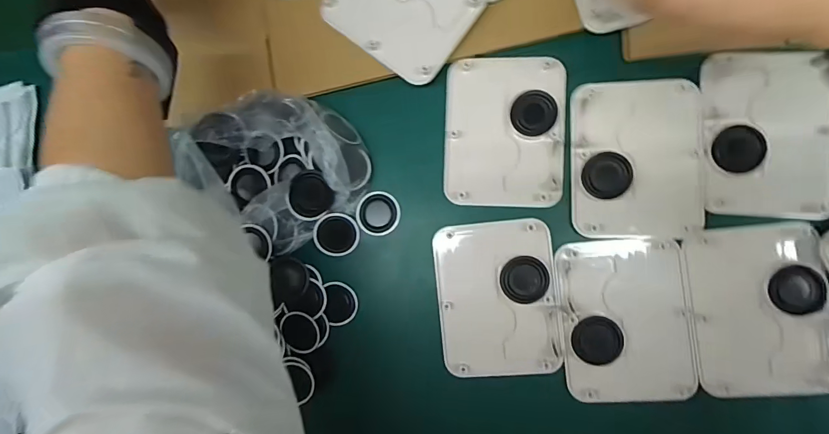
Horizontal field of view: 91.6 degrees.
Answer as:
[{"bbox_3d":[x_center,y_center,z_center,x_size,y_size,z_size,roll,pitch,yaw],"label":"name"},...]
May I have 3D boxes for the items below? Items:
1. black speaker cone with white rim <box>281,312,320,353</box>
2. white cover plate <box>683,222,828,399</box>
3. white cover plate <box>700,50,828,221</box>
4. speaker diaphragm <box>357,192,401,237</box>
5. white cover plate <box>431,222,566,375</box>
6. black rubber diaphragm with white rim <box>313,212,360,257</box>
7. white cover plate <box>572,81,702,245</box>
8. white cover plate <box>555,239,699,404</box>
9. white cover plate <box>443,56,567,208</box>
[{"bbox_3d":[-0.101,0.102,0.356,0.033,0.007,0.036,-1,87,20],"label":"black speaker cone with white rim"},{"bbox_3d":[0.263,0.071,0.305,0.094,0.009,0.127,-6,88,8],"label":"white cover plate"},{"bbox_3d":[0.276,-0.063,0.311,0.096,0.010,0.126,0,89,8],"label":"white cover plate"},{"bbox_3d":[-0.033,-0.003,0.357,0.038,0.004,0.037,-2,88,8],"label":"speaker diaphragm"},{"bbox_3d":[0.069,0.068,0.337,0.096,0.006,0.125,-6,88,8],"label":"white cover plate"},{"bbox_3d":[-0.069,0.016,0.360,0.039,0.004,0.038,-3,97,-6],"label":"black rubber diaphragm with white rim"},{"bbox_3d":[0.178,-0.047,0.322,0.097,0.005,0.126,-1,89,8],"label":"white cover plate"},{"bbox_3d":[0.167,0.081,0.320,0.096,0.011,0.125,-5,88,8],"label":"white cover plate"},{"bbox_3d":[0.076,-0.072,0.341,0.098,0.005,0.124,2,89,8],"label":"white cover plate"}]

